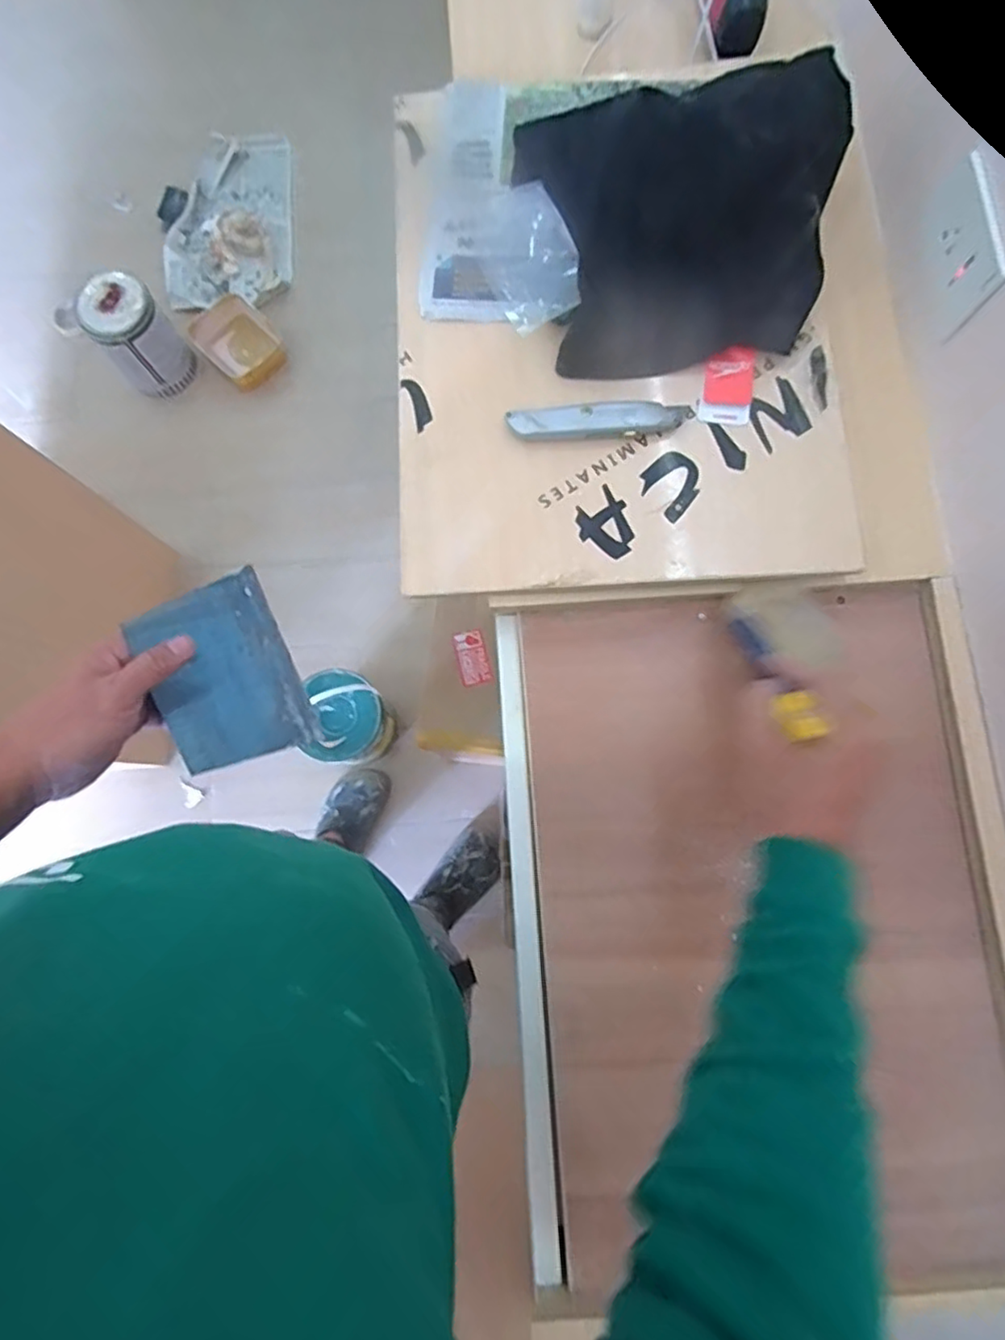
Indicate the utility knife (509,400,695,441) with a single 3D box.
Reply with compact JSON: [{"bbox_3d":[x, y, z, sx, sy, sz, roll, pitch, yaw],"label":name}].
[{"bbox_3d":[0.086,-0.224,0.565,0.159,0.016,0.029,-3,79,0],"label":"utility knife"}]

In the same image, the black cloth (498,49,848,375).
[{"bbox_3d":[0.161,-0.400,0.558,0.260,0.085,0.237,-6,79,-1],"label":"black cloth"}]

